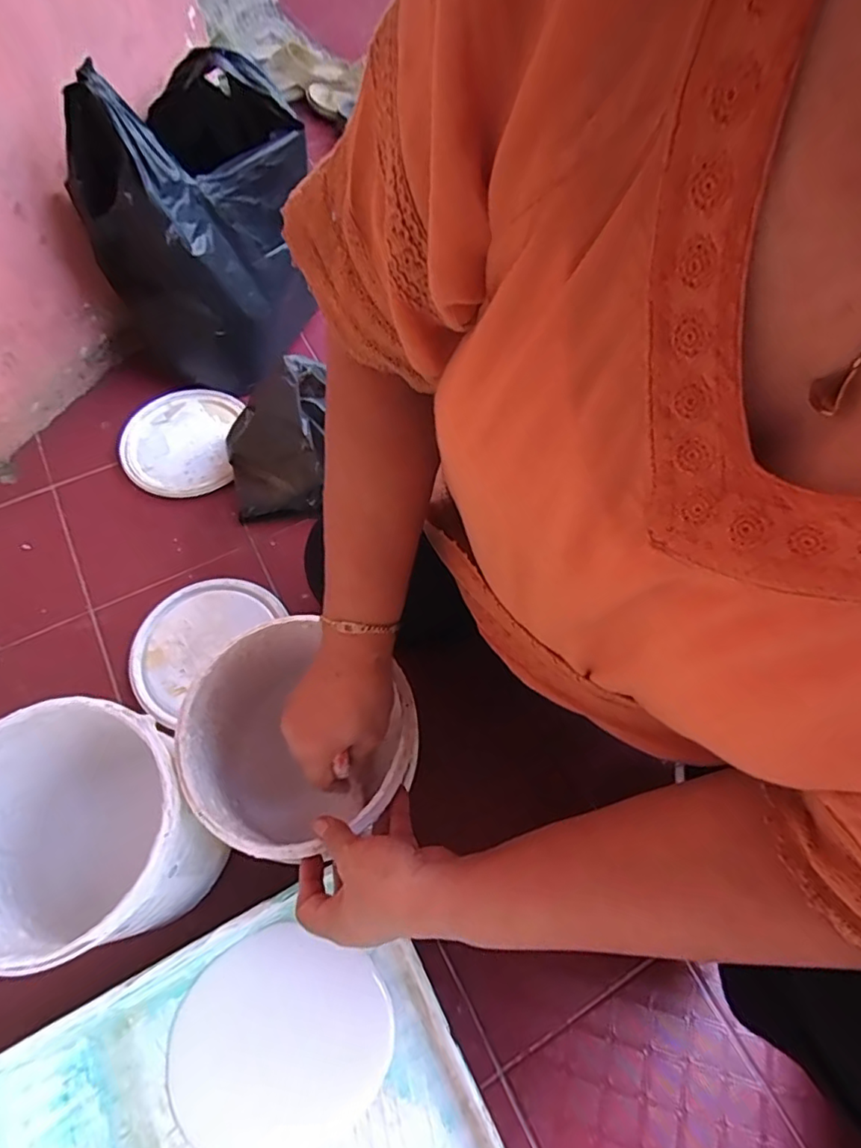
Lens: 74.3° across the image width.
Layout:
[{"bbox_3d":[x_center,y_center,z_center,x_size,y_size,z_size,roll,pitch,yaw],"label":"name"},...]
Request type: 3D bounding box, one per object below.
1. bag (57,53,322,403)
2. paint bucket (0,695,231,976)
[{"bbox_3d":[-0.282,-0.427,0.729,0.213,0.296,0.226,8,63,2],"label":"bag"},{"bbox_3d":[-0.289,0.230,0.512,0.185,0.226,0.175,-5,64,-5],"label":"paint bucket"}]

